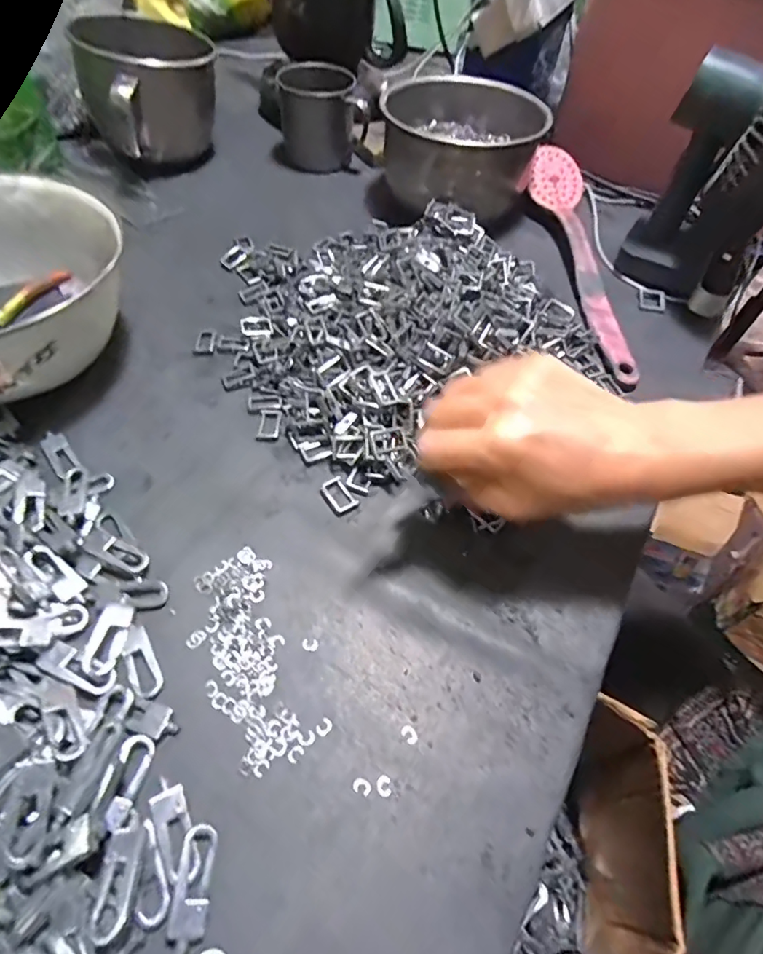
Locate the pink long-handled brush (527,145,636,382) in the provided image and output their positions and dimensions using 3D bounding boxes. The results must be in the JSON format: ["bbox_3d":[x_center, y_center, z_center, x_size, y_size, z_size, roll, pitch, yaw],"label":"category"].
[{"bbox_3d":[0.184,-0.219,0.483,0.060,0.029,0.316,5,56,-2],"label":"pink long-handled brush"}]

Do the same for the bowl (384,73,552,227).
[{"bbox_3d":[0.083,-0.344,0.534,0.161,0.078,0.172,9,56,1],"label":"bowl"}]

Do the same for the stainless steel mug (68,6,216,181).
[{"bbox_3d":[-0.243,-0.405,0.541,0.131,0.102,0.161,-24,61,-20],"label":"stainless steel mug"}]

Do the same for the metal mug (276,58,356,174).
[{"bbox_3d":[-0.074,-0.417,0.588,0.081,0.080,0.087,4,56,-3],"label":"metal mug"}]

